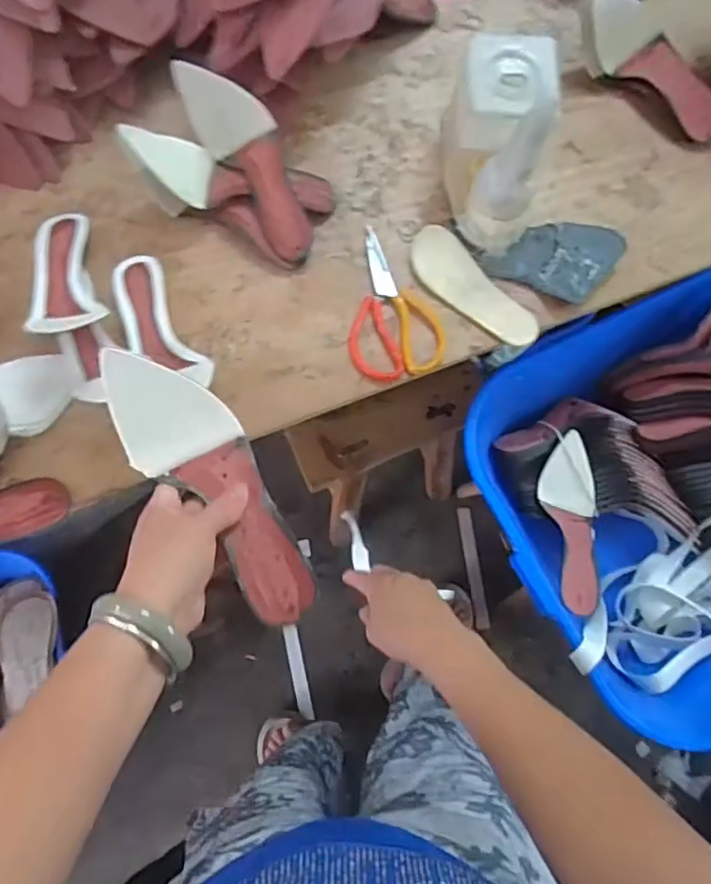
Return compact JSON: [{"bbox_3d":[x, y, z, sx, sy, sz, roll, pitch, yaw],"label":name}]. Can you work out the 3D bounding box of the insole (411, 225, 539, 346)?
[{"bbox_3d":[0.139,-0.184,0.722,0.186,0.015,0.065,44,78,9],"label":"insole"}]

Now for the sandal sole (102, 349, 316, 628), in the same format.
[{"bbox_3d":[-0.108,0.032,0.459,0.077,0.058,0.230,-35,89,-10],"label":"sandal sole"}]

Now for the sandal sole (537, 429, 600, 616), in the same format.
[{"bbox_3d":[0.302,0.108,0.832,0.083,0.057,0.250,3,75,-1],"label":"sandal sole"}]

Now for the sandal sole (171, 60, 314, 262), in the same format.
[{"bbox_3d":[-0.115,-0.327,0.707,0.082,0.057,0.239,-30,96,-9],"label":"sandal sole"}]

